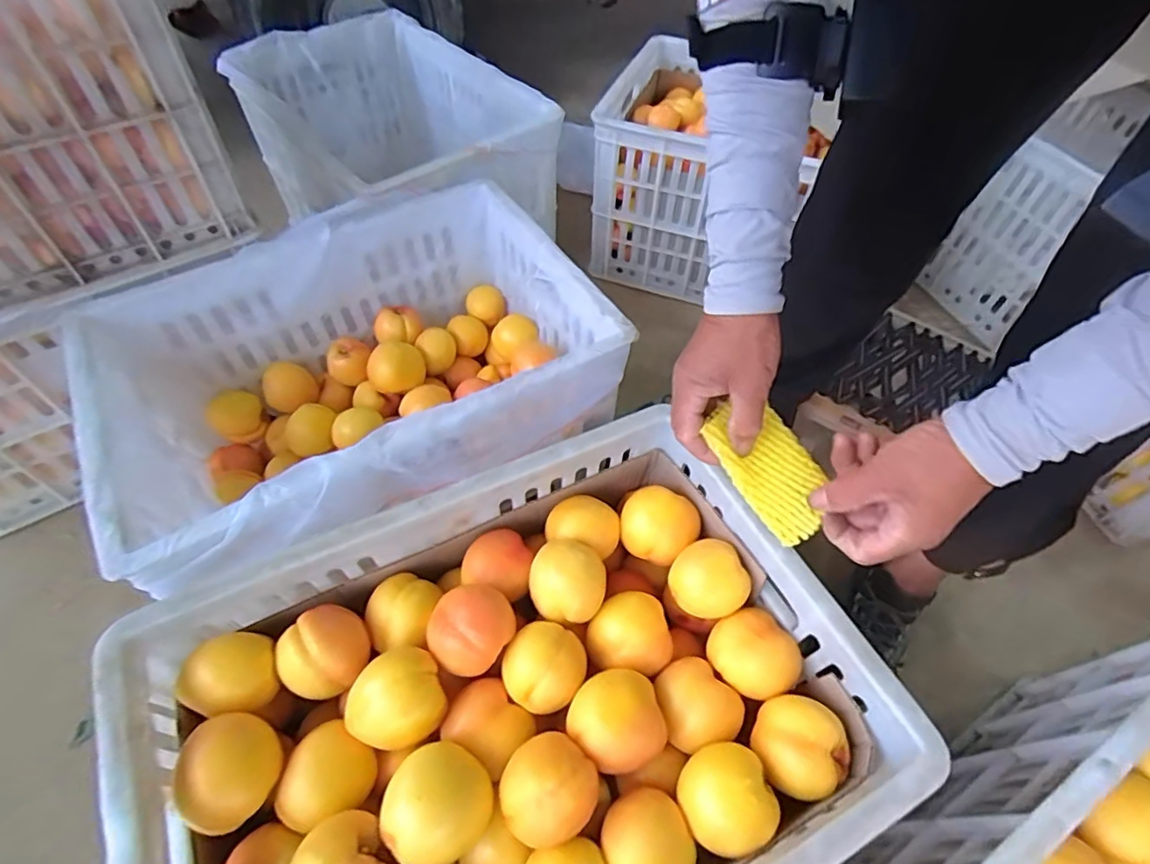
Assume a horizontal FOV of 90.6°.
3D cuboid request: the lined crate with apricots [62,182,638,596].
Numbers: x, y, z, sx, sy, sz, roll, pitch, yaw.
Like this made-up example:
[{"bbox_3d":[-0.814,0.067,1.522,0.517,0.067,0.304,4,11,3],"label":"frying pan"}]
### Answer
[{"bbox_3d":[-0.240,-0.050,0.668,0.495,0.214,0.374,-29,59,-22],"label":"lined crate with apricots"}]

